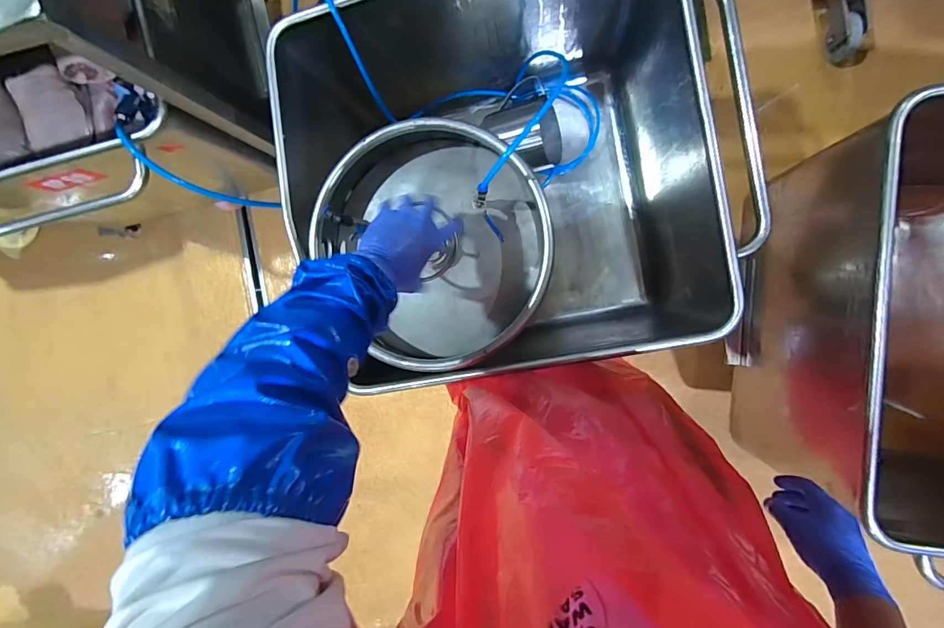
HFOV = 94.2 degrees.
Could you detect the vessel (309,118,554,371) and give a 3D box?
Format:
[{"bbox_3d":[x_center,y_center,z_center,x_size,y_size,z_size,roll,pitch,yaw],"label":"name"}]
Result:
[{"bbox_3d":[-0.059,-0.112,0.710,0.353,0.103,0.379,0,94,7],"label":"vessel"}]

